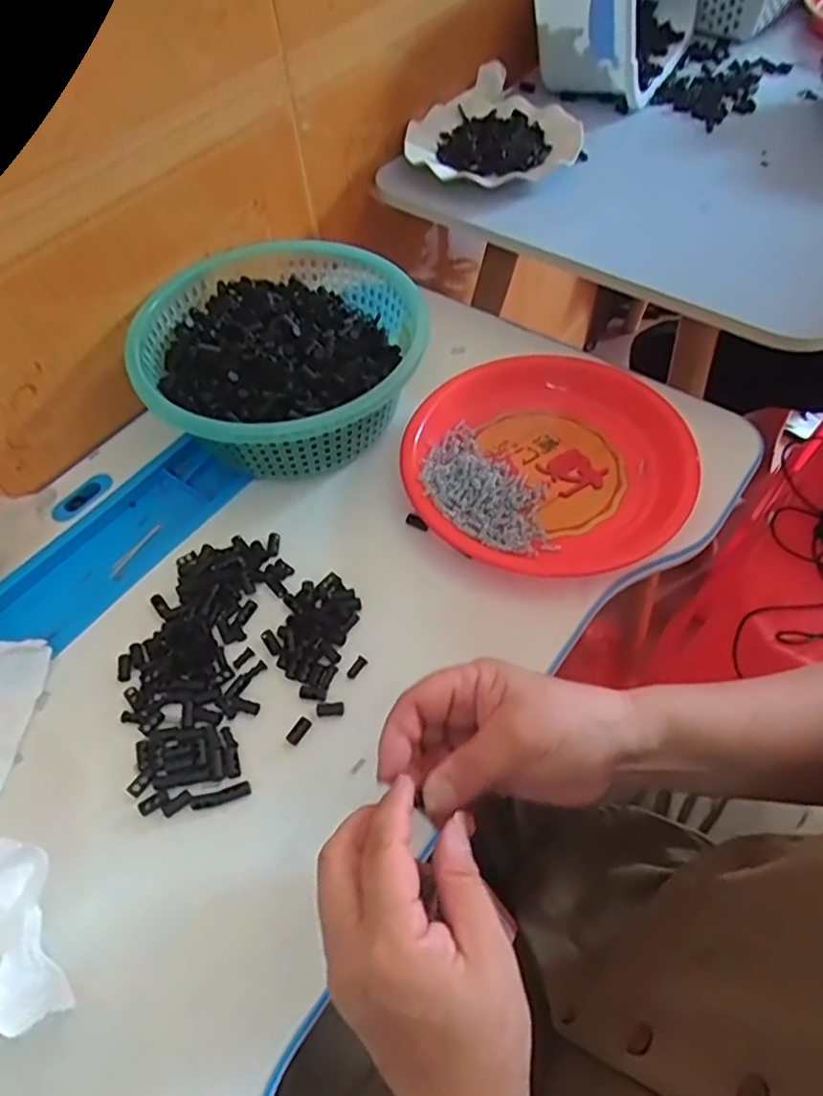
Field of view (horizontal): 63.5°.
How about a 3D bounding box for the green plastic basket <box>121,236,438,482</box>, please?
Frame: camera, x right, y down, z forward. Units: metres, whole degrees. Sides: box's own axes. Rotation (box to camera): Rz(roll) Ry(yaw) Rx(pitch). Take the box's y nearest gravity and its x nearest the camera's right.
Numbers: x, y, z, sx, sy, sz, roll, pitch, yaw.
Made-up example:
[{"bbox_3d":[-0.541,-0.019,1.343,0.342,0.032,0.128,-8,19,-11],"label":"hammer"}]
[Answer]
[{"bbox_3d":[-0.108,-0.162,0.568,0.225,0.081,0.232,-2,55,2],"label":"green plastic basket"}]

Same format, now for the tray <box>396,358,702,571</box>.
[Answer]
[{"bbox_3d":[0.112,-0.071,0.531,0.202,0.027,0.224,36,65,25],"label":"tray"}]

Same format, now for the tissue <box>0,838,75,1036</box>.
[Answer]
[{"bbox_3d":[-0.221,0.209,0.357,0.052,0.034,0.097,-23,57,-12],"label":"tissue"}]

